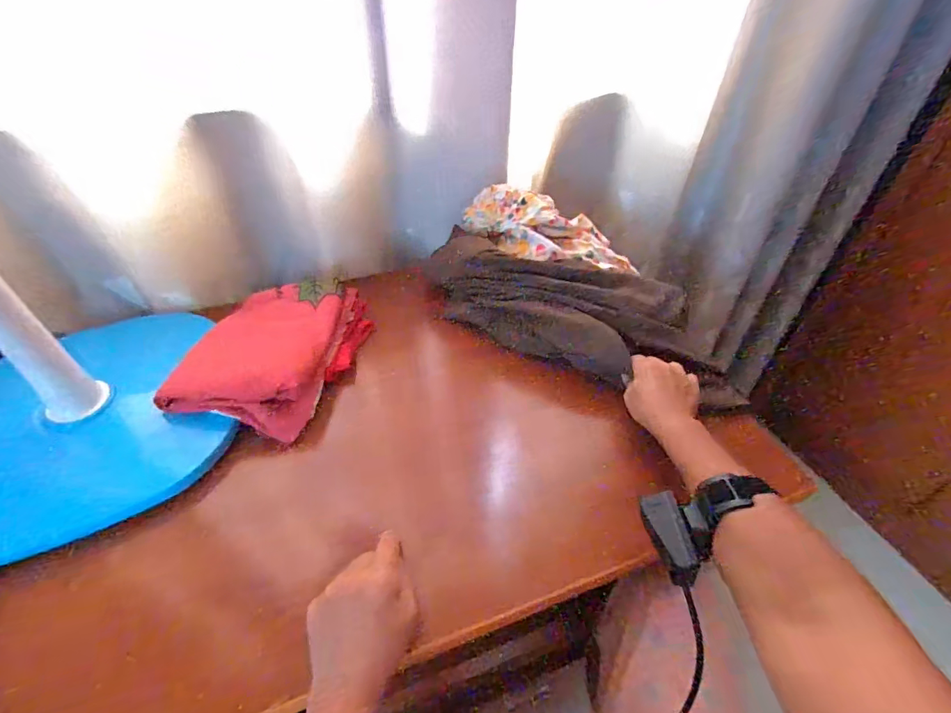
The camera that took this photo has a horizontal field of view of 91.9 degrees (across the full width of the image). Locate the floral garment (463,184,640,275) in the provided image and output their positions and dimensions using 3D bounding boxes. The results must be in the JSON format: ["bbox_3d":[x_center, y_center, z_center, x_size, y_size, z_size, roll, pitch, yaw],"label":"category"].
[{"bbox_3d":[0.110,-0.175,0.666,0.259,0.083,0.111,19,48,1],"label":"floral garment"}]

